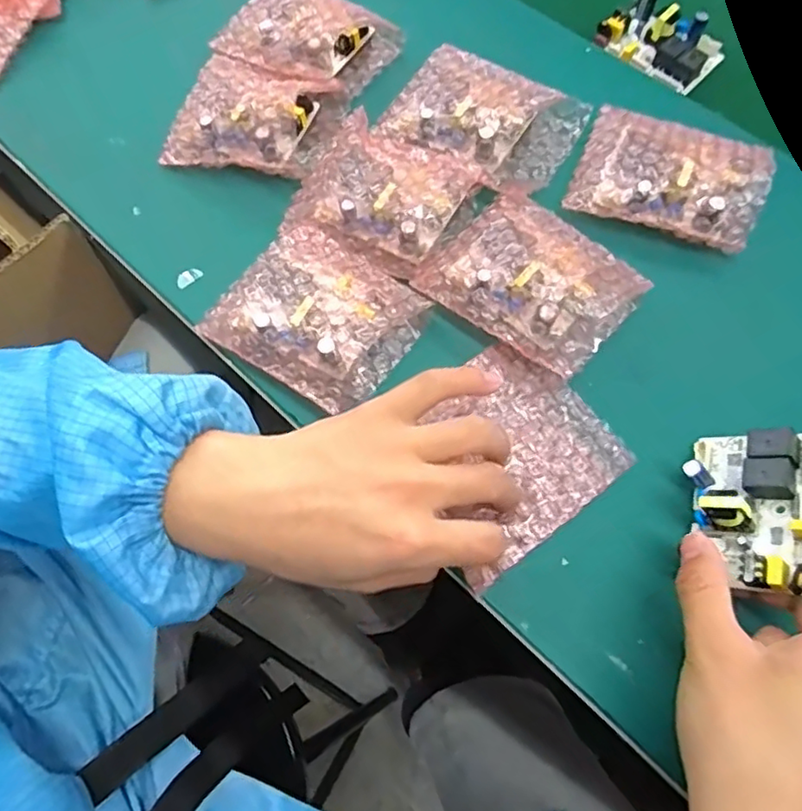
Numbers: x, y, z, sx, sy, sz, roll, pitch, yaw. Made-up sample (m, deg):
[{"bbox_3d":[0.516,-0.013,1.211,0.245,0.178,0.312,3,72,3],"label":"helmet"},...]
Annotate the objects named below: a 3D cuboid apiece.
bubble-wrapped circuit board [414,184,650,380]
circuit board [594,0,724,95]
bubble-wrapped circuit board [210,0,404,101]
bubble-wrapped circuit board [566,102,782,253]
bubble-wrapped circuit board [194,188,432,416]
[{"bbox_3d":[0.078,-0.078,0.351,0.109,0.040,0.092,41,76,16],"label":"bubble-wrapped circuit board"},{"bbox_3d":[0.191,-0.267,0.438,0.080,0.022,0.061,40,75,15],"label":"circuit board"},{"bbox_3d":[-0.068,-0.268,0.430,0.107,0.034,0.080,32,73,13],"label":"bubble-wrapped circuit board"},{"bbox_3d":[0.168,-0.147,0.376,0.110,0.030,0.085,17,71,8],"label":"bubble-wrapped circuit board"},{"bbox_3d":[-0.051,-0.062,0.354,0.114,0.028,0.099,34,74,14],"label":"bubble-wrapped circuit board"}]

